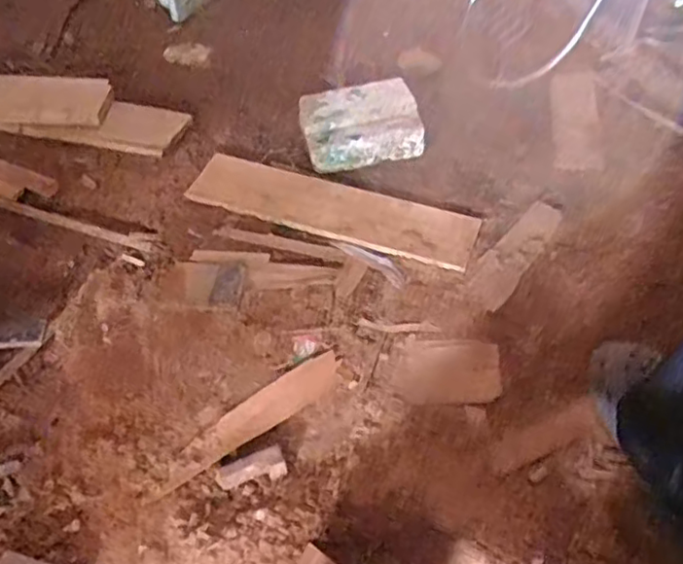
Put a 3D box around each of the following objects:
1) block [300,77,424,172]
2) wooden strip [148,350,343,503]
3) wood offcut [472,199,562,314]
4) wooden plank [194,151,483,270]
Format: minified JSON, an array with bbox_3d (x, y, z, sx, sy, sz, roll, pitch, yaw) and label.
[{"bbox_3d":[0.029,-0.235,0.988,0.170,0.068,0.112,-10,52,-8],"label":"block"},{"bbox_3d":[-0.098,0.150,0.727,0.241,0.011,0.043,-30,58,-23],"label":"wooden strip"},{"bbox_3d":[0.236,-0.045,0.885,0.055,0.008,0.195,31,57,22],"label":"wood offcut"},{"bbox_3d":[-0.014,-0.110,0.929,0.407,0.013,0.110,19,53,14],"label":"wooden plank"}]

